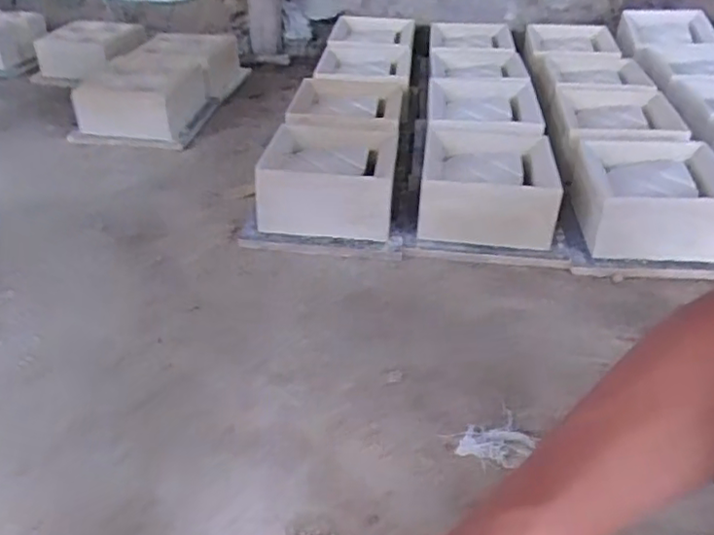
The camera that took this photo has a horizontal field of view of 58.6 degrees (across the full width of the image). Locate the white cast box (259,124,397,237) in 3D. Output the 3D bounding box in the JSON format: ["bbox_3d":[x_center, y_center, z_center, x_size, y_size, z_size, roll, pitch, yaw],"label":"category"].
[{"bbox_3d":[-0.042,-0.142,1.036,0.206,0.118,0.243,5,34,2],"label":"white cast box"}]

